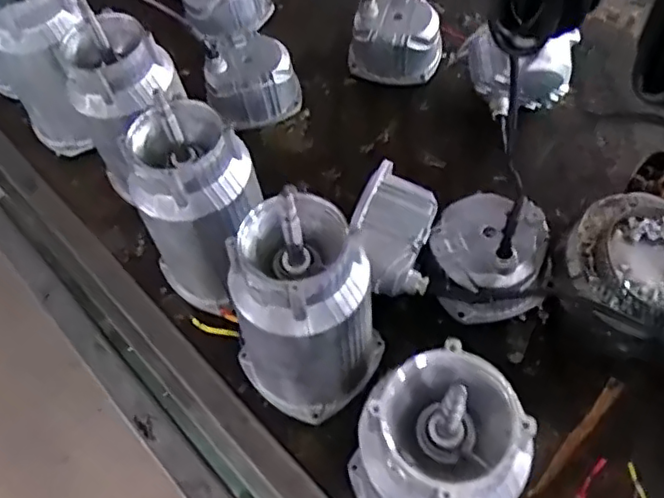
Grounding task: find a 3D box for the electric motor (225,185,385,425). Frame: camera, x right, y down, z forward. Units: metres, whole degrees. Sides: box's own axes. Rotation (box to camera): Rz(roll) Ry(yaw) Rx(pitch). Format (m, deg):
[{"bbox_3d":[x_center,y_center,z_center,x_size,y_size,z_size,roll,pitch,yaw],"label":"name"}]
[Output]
[{"bbox_3d":[-0.024,0.065,0.562,0.107,0.220,0.119,31,65,22],"label":"electric motor"}]

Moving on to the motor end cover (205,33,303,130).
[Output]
[{"bbox_3d":[-0.115,-0.238,0.865,0.122,0.073,0.123,-24,58,-10],"label":"motor end cover"}]

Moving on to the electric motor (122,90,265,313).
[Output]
[{"bbox_3d":[-0.138,-0.036,0.635,0.120,0.224,0.114,-30,59,-14],"label":"electric motor"}]

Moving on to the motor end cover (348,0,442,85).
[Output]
[{"bbox_3d":[0.092,-0.308,0.885,0.133,0.081,0.127,18,60,16],"label":"motor end cover"}]

